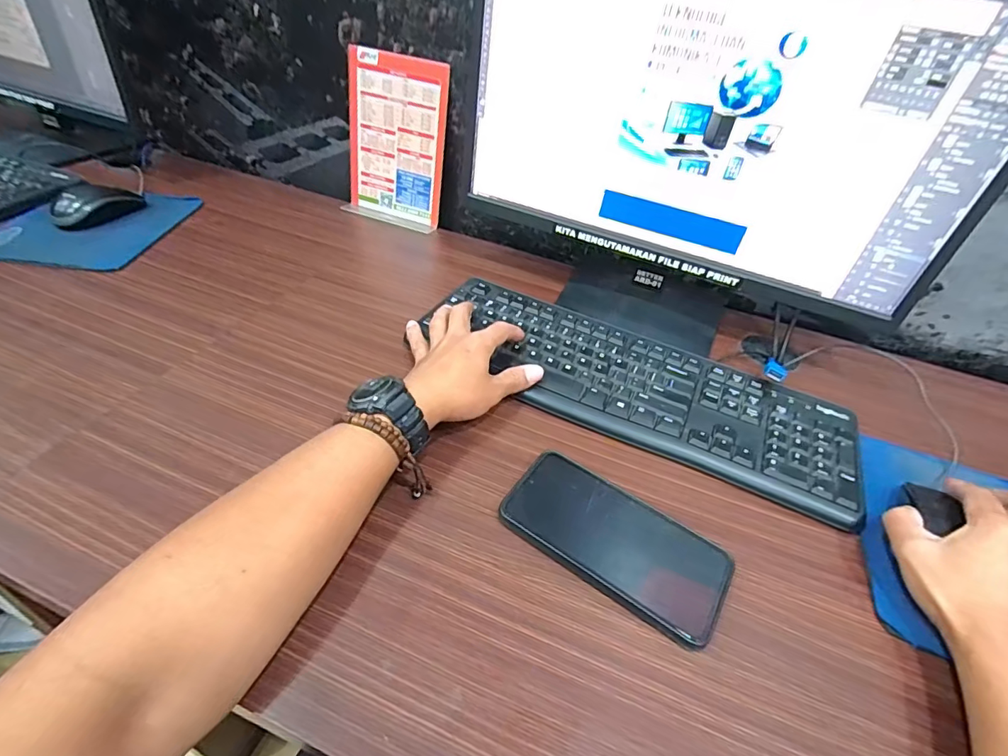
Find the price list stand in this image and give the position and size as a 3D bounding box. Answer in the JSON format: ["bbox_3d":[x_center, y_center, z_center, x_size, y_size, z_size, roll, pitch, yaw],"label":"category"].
[{"bbox_3d":[-0.157,-0.332,0.693,0.149,0.207,0.053,19,43,13],"label":"price list stand"}]

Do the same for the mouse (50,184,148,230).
[{"bbox_3d":[-0.517,-0.224,0.618,0.051,0.041,0.106,34,48,27],"label":"mouse"}]

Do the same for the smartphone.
[{"bbox_3d":[0.081,0.117,0.357,0.160,0.016,0.076,28,46,21],"label":"smartphone"}]

